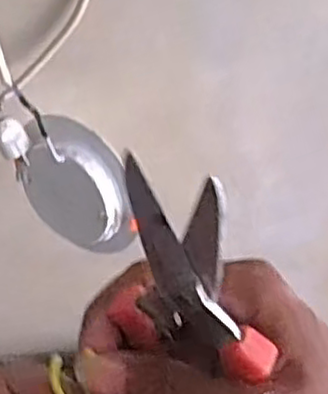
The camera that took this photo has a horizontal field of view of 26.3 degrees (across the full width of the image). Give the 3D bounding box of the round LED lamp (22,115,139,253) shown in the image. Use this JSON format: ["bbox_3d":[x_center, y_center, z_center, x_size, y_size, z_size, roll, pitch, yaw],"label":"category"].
[{"bbox_3d":[-0.097,-0.004,0.787,0.151,0.161,0.033,26,39,14],"label":"round LED lamp"}]

